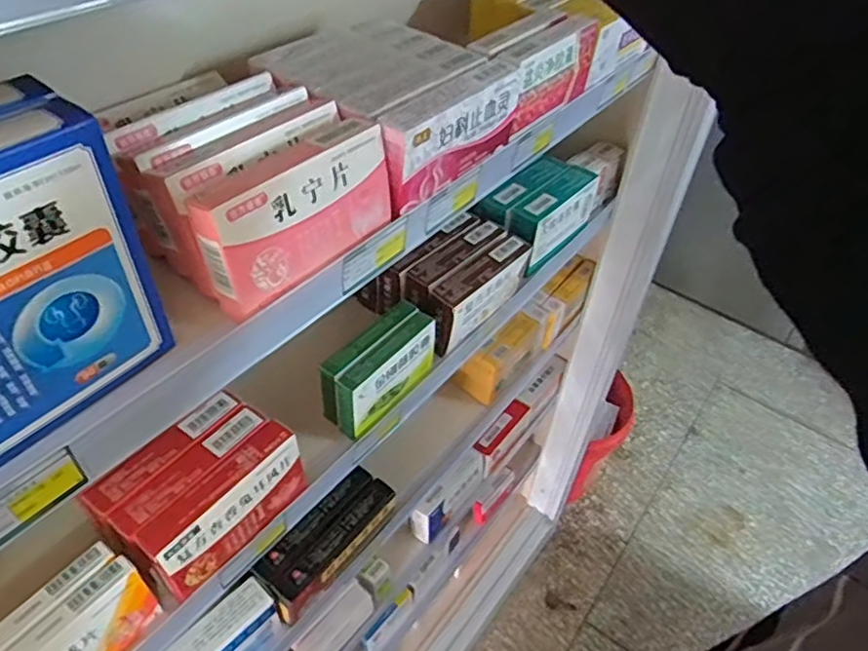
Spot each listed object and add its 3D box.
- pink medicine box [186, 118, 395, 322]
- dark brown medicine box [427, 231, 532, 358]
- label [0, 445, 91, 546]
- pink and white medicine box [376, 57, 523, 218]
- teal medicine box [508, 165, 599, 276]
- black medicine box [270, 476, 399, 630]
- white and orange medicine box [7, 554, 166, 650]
[{"bbox_3d":[-0.084,-0.073,0.402,0.033,0.073,0.137,32,51,25],"label":"pink medicine box"},{"bbox_3d":[0.048,-0.040,0.691,0.044,0.070,0.160,34,52,26],"label":"dark brown medicine box"},{"bbox_3d":[-0.206,0.090,0.306,0.006,0.033,0.070,31,51,24],"label":"label"},{"bbox_3d":[0.014,-0.147,0.479,0.028,0.067,0.150,32,51,25],"label":"pink and white medicine box"},{"bbox_3d":[0.151,-0.137,0.796,0.046,0.078,0.172,31,51,24],"label":"teal medicine box"},{"bbox_3d":[-0.104,0.246,0.693,0.031,0.072,0.161,33,51,25],"label":"black medicine box"},{"bbox_3d":[-0.243,0.220,0.420,0.023,0.075,0.114,29,50,23],"label":"white and orange medicine box"}]

